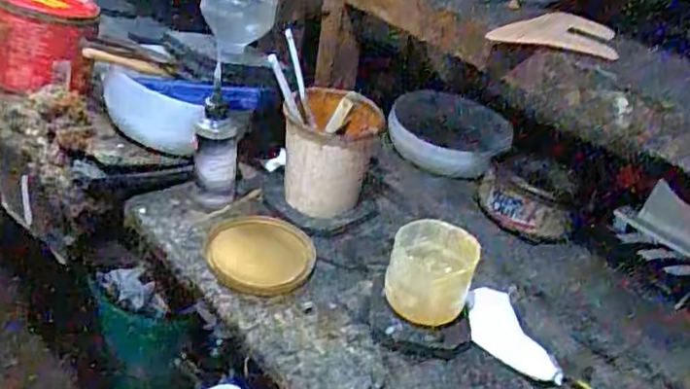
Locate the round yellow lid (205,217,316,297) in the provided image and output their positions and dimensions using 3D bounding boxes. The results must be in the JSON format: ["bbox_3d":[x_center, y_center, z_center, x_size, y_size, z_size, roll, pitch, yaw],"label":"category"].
[{"bbox_3d":[-0.076,0.050,0.578,0.095,0.007,0.096,4,38,-3],"label":"round yellow lid"}]

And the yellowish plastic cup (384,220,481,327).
[{"bbox_3d":[0.070,0.069,0.535,0.067,0.067,0.078,15,34,7],"label":"yellowish plastic cup"}]

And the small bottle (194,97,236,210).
[{"bbox_3d":[-0.124,-0.039,0.615,0.042,0.091,0.040,-10,40,-24],"label":"small bottle"}]

